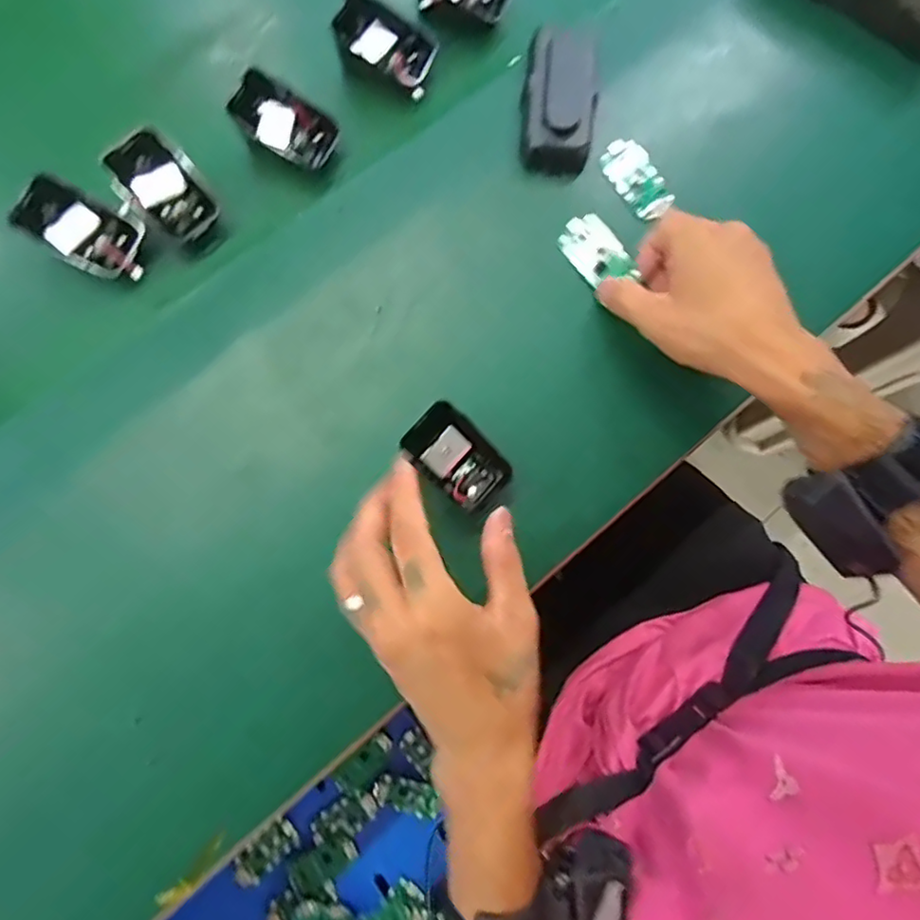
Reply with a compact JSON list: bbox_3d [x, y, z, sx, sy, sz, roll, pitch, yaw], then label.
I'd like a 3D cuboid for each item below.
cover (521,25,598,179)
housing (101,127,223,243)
[{"bbox_3d":[0.071,-0.258,0.424,0.051,0.031,0.110,3,80,0],"label":"cover"},{"bbox_3d":[-0.194,-0.180,0.388,0.046,0.023,0.065,-47,123,-5],"label":"housing"}]

